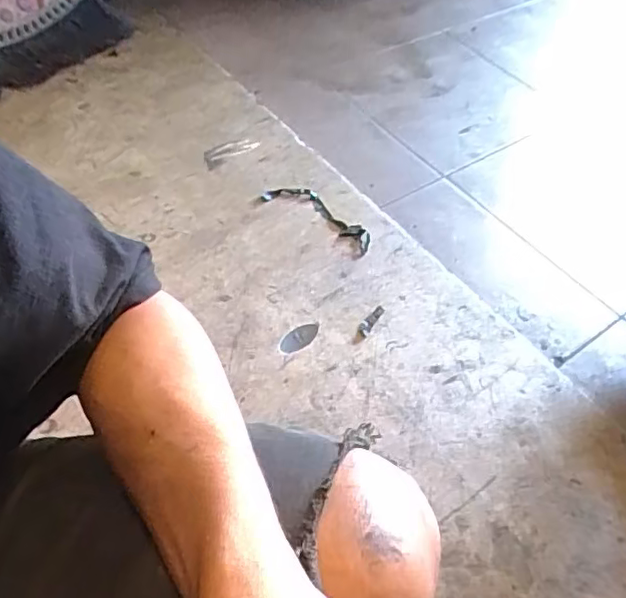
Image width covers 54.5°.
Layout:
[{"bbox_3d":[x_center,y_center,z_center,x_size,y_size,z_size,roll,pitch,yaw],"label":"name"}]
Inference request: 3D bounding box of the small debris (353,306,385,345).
[{"bbox_3d":[0.079,0.037,0.888,0.018,0.008,0.072,29,56,17],"label":"small debris"}]

